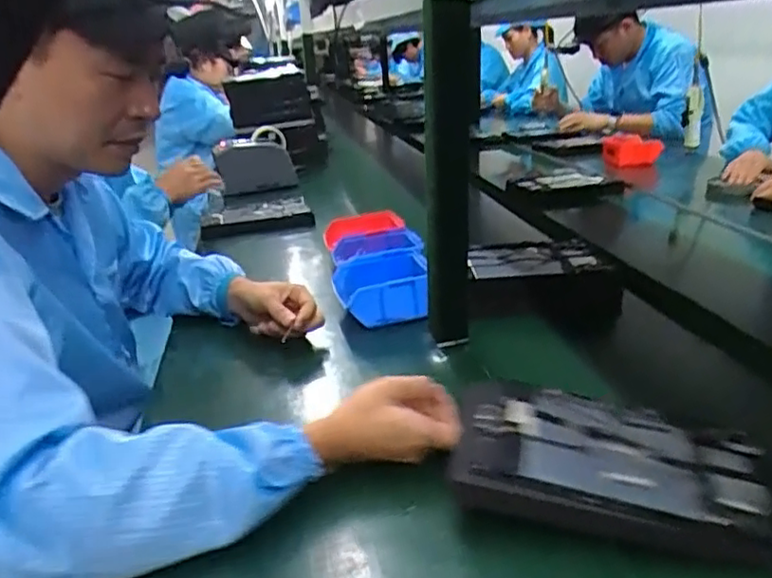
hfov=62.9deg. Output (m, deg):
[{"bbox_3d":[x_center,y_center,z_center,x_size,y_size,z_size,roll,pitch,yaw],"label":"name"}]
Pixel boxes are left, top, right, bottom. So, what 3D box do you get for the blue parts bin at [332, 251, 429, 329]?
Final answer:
[{"bbox_3d":[-0.003,0.003,0.950,0.146,0.073,0.133,-6,21,-5],"label":"blue parts bin"}]

